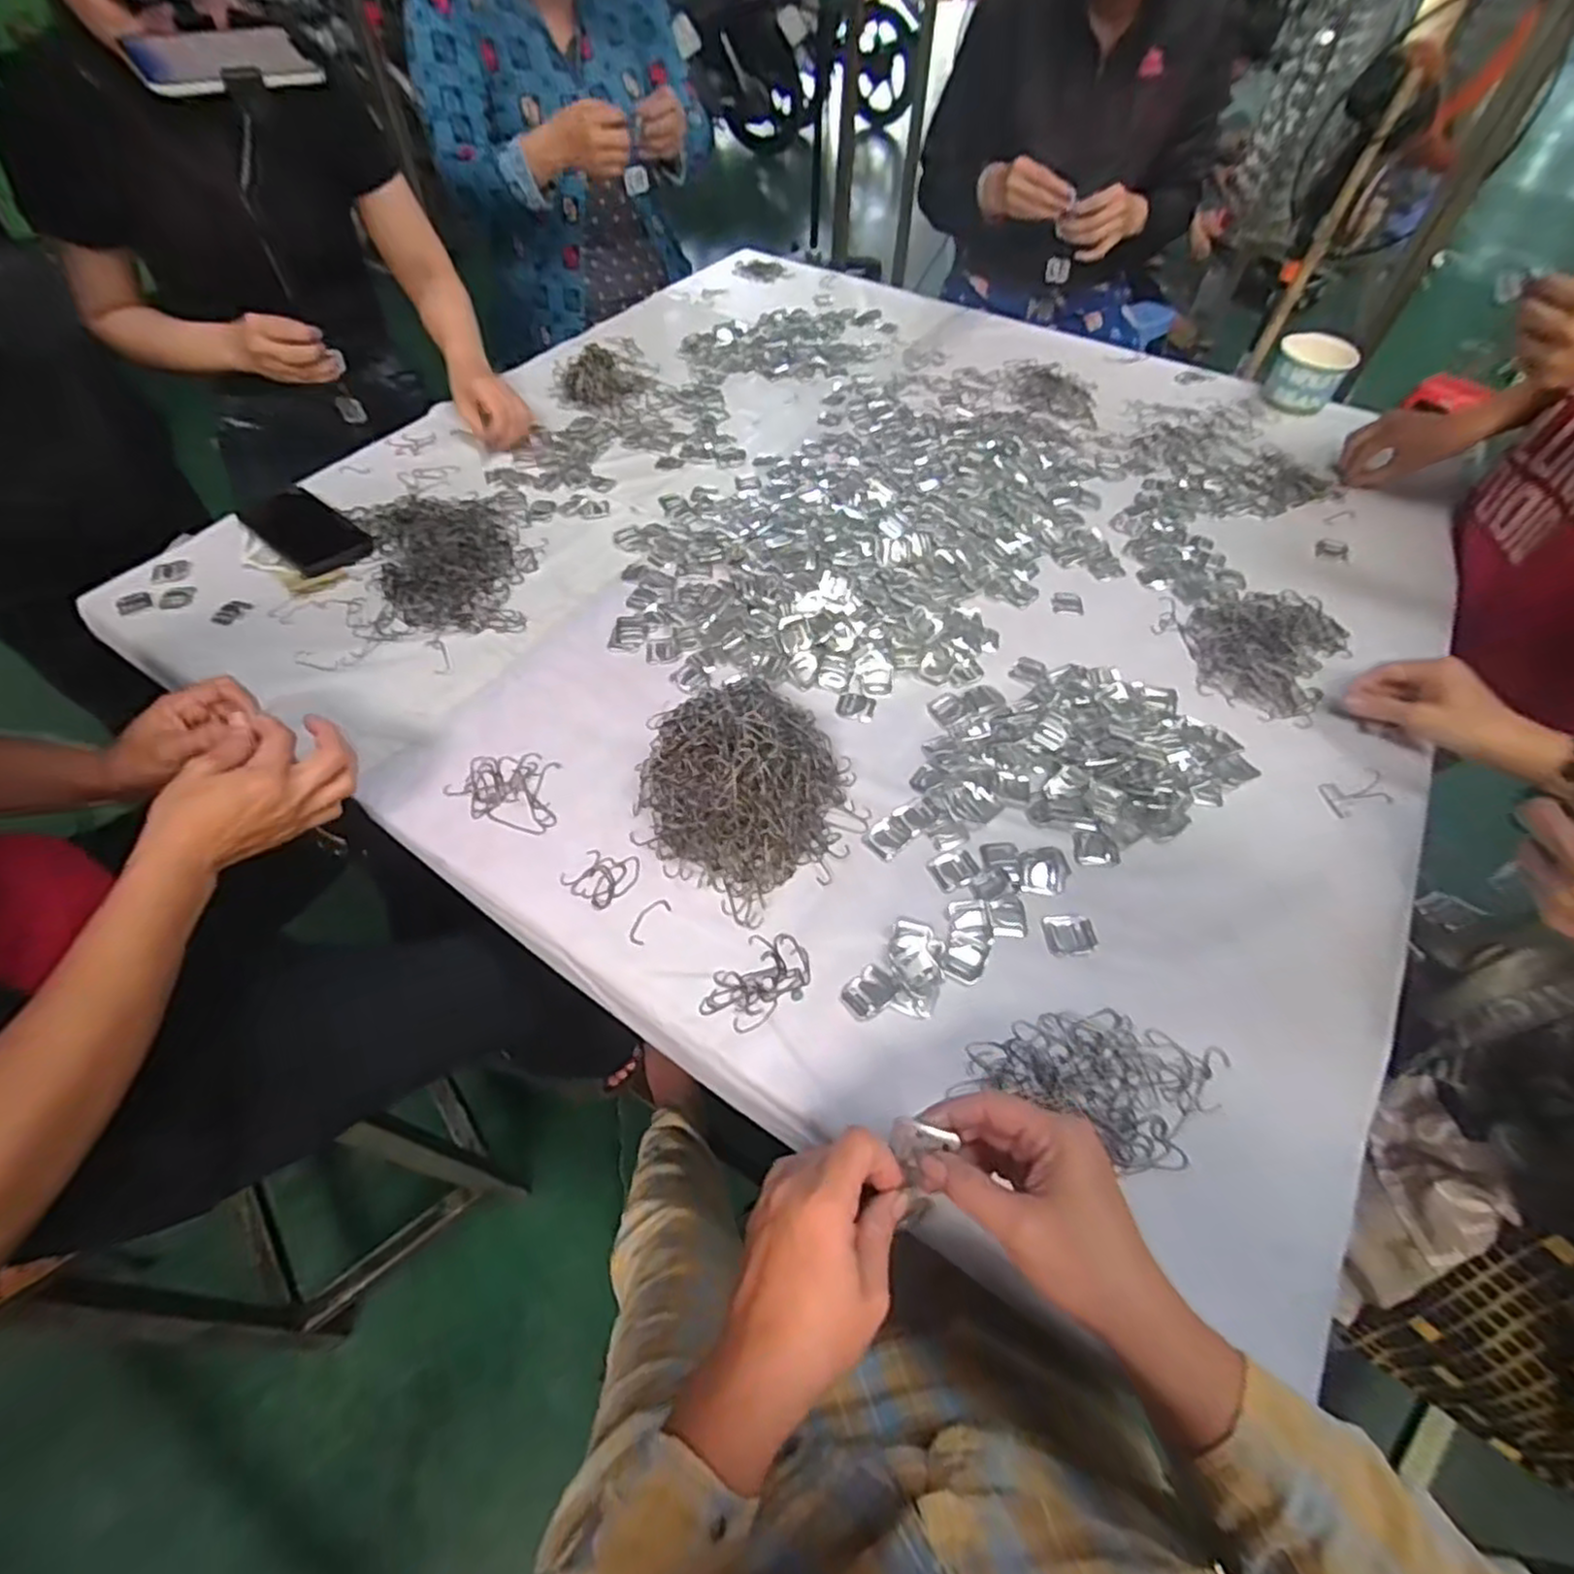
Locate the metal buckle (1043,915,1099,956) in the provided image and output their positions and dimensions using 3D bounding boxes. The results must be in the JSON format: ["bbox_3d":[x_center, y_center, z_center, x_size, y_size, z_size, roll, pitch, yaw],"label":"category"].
[{"bbox_3d":[0.214,0.111,0.546,0.037,0.004,0.031,0,54,-1],"label":"metal buckle"}]

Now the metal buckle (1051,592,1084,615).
[{"bbox_3d":[0.299,-0.197,0.771,0.032,0.004,0.033,11,54,7],"label":"metal buckle"}]

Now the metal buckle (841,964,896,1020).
[{"bbox_3d":[0.058,0.146,0.515,0.037,0.004,0.029,-36,62,-24],"label":"metal buckle"}]

